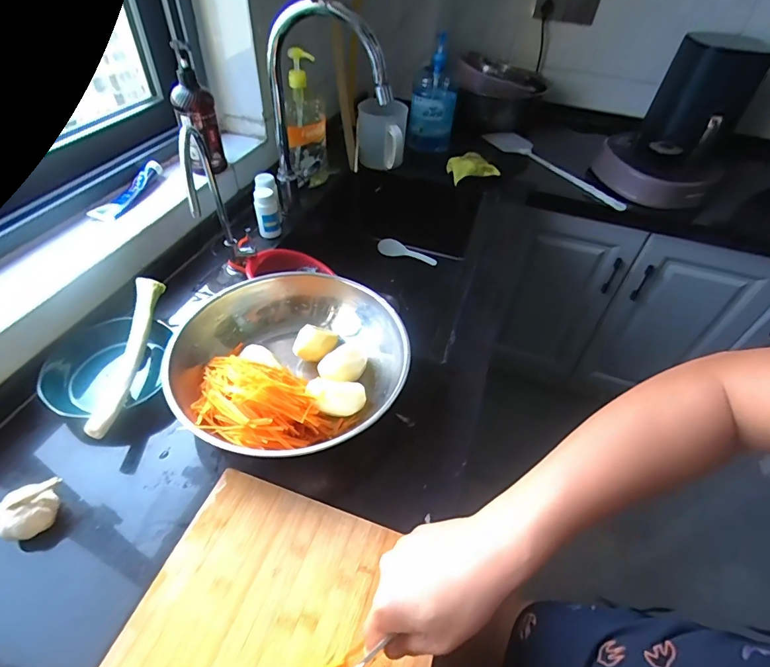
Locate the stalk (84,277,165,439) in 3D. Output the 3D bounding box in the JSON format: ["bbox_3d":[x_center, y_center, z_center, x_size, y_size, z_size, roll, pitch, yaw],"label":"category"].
[{"bbox_3d":[-0.344,0.022,0.576,0.034,0.024,0.260,-4,47,-7],"label":"stalk"}]

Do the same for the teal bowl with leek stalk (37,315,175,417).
[{"bbox_3d":[-0.374,0.041,0.582,0.126,0.066,0.143,-6,48,-10],"label":"teal bowl with leek stalk"}]

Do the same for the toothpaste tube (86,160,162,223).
[{"bbox_3d":[-0.452,-0.252,0.748,0.046,0.021,0.170,8,47,4],"label":"toothpaste tube"}]

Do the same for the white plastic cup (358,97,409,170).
[{"bbox_3d":[-0.007,-0.487,1.046,0.118,0.129,0.101,2,47,-2],"label":"white plastic cup"}]

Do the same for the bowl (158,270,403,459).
[{"bbox_3d":[-0.125,0.041,0.584,0.305,0.073,0.292,-14,49,-16],"label":"bowl"}]

